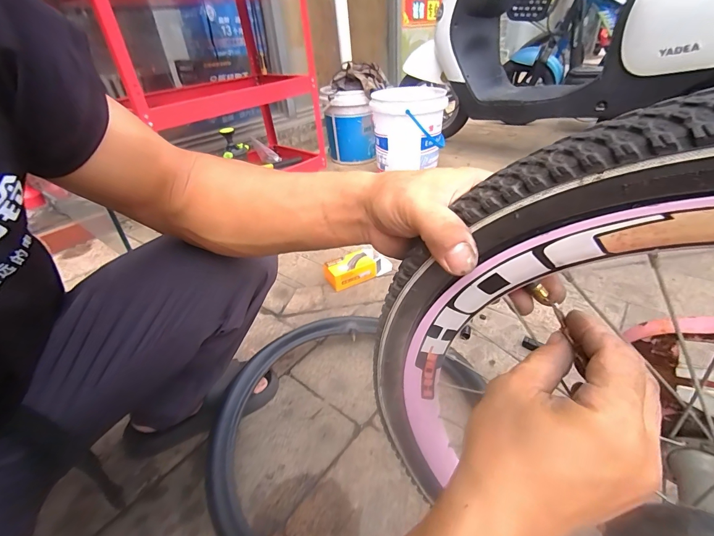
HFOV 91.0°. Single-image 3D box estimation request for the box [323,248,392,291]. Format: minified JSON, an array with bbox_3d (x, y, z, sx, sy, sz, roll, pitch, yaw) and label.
[{"bbox_3d":[0.003,-0.003,0.948,0.185,0.056,0.073,-24,38,-24],"label":"box"}]

